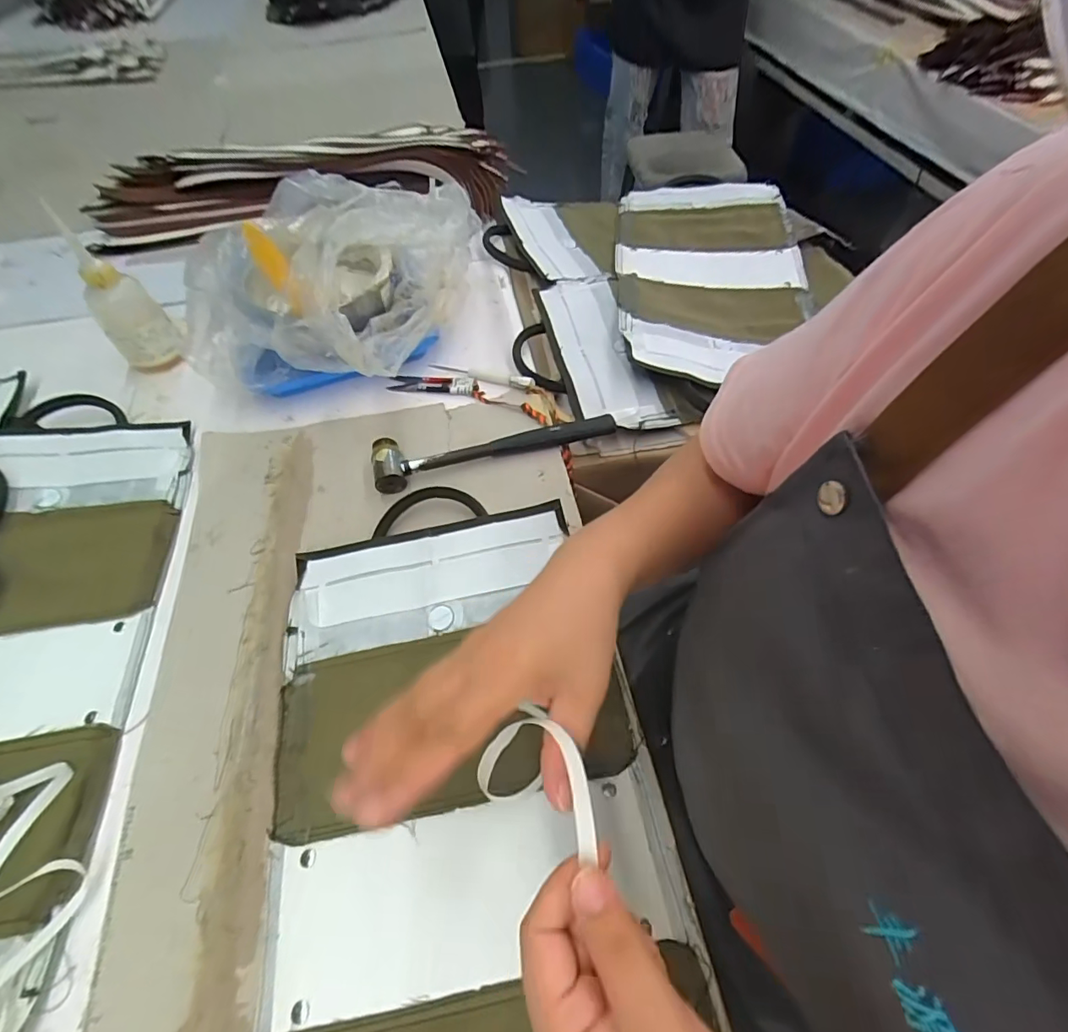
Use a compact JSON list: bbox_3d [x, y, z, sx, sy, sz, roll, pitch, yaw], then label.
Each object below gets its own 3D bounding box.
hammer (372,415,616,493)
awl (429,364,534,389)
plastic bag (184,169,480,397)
[{"bbox_3d":[-0.040,-0.077,0.504,0.237,0.023,0.049,-15,57,-8],"label":"hammer"},{"bbox_3d":[-0.060,-0.161,0.569,0.129,0.011,0.018,16,58,12],"label":"awl"},{"bbox_3d":[-0.203,-0.260,0.544,0.232,0.175,0.277,17,58,13],"label":"plastic bag"}]

